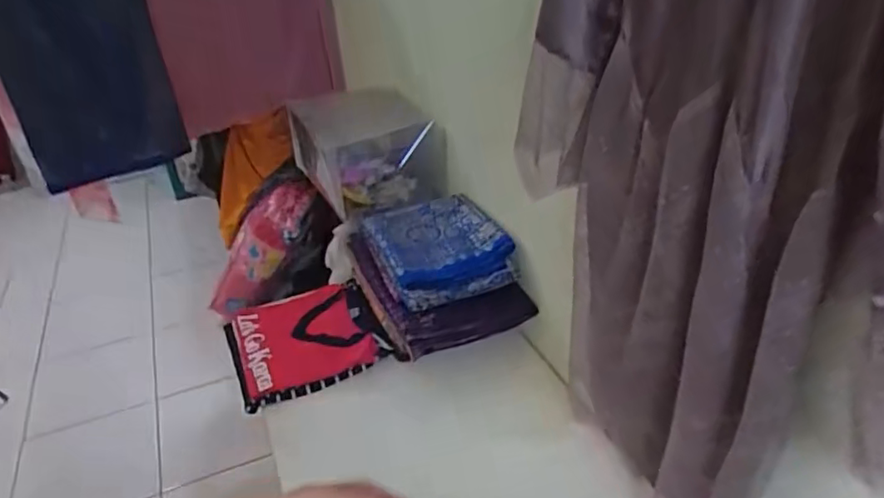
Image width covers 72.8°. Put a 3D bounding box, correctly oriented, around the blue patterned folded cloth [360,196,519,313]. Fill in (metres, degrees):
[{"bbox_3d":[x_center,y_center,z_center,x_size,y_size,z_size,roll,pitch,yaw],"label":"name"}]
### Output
[{"bbox_3d":[-0.014,-0.016,1.166,0.216,0.082,0.308,-11,34,-14],"label":"blue patterned folded cloth"}]

